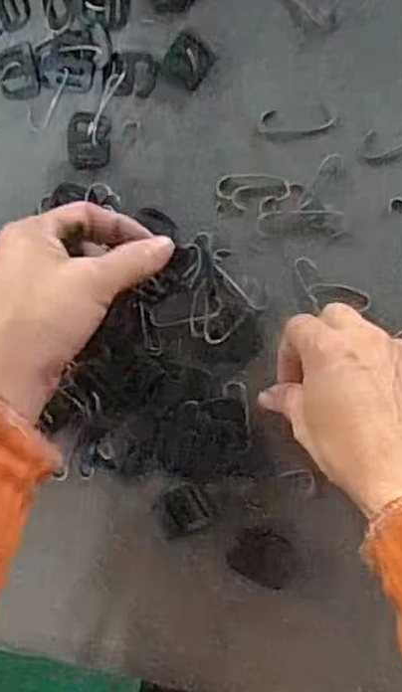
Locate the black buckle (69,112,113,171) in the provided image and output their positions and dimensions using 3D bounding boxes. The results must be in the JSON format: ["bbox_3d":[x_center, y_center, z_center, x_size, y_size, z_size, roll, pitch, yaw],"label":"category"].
[{"bbox_3d":[-0.067,-0.122,0.410,0.026,0.004,0.033,4,91,8],"label":"black buckle"}]

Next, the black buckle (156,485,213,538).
[{"bbox_3d":[-0.010,0.096,0.404,0.030,0.004,0.028,-21,87,8],"label":"black buckle"}]

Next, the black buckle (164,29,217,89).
[{"bbox_3d":[-0.007,-0.166,0.400,0.026,0.004,0.026,36,95,7],"label":"black buckle"}]

